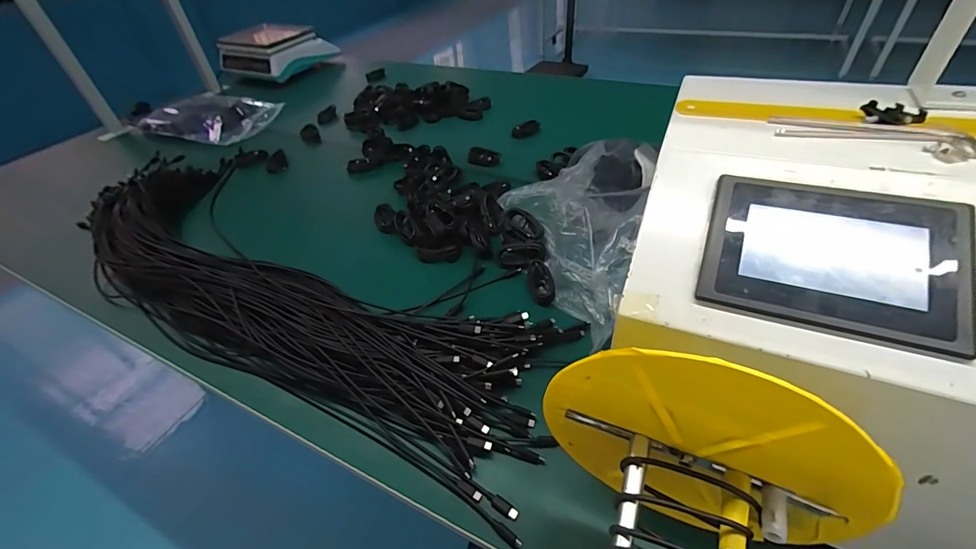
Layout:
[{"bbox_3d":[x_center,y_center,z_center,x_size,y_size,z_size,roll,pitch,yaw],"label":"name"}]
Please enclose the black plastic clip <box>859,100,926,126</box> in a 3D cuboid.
[{"bbox_3d":[0.314,-0.124,0.319,0.041,0.011,0.018,14,46,20],"label":"black plastic clip"}]

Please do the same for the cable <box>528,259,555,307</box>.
[{"bbox_3d":[0.080,0.011,0.624,0.032,0.020,0.076,-8,43,-2],"label":"cable"}]

